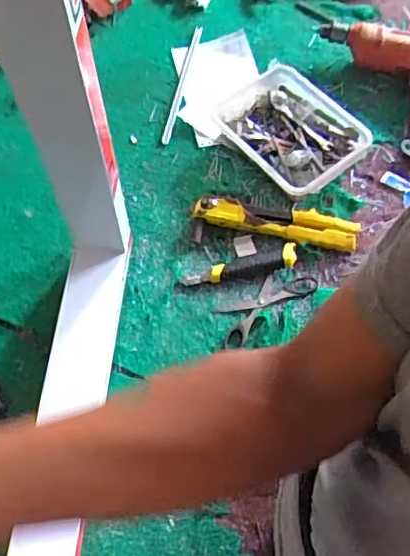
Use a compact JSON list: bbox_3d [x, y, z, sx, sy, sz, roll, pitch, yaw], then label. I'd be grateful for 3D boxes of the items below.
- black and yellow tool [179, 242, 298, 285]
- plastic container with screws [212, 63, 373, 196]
[{"bbox_3d":[0.051,-0.015,0.850,0.170,0.021,0.032,-15,63,-5],"label":"black and yellow tool"},{"bbox_3d":[0.138,-0.239,0.939,0.172,0.041,0.222,-40,68,-17],"label":"plastic container with screws"}]

